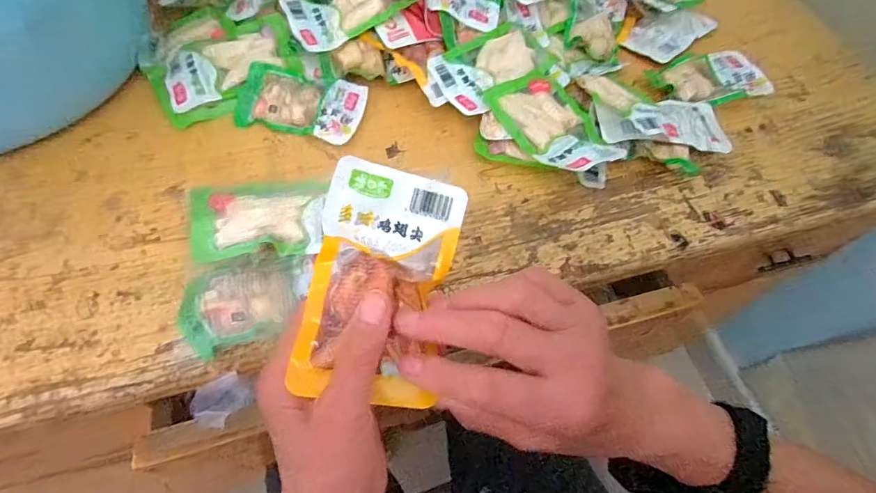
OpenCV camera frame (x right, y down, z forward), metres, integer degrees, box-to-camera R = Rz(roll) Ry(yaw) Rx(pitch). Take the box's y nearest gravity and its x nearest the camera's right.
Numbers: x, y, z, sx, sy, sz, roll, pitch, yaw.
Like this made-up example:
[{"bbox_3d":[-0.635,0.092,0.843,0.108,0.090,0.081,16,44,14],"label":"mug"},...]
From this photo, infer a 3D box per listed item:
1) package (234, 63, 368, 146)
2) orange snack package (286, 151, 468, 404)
[{"bbox_3d":[-0.144,-0.150,0.461,0.127,0.021,0.076,12,62,3],"label":"package"},{"bbox_3d":[-0.032,0.019,0.258,0.078,0.014,0.132,13,76,-13],"label":"orange snack package"}]

